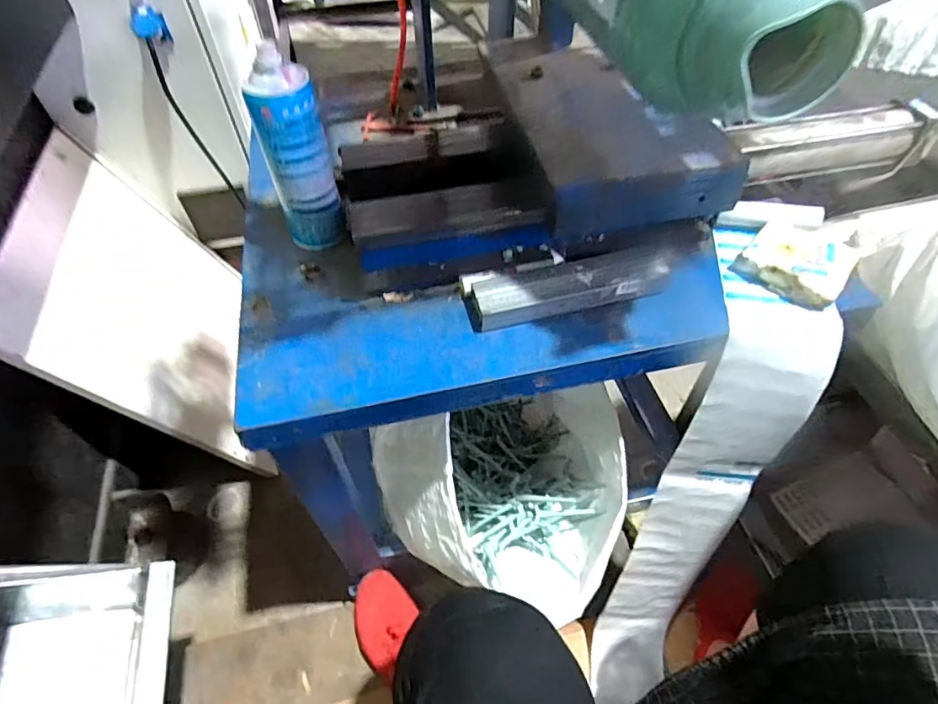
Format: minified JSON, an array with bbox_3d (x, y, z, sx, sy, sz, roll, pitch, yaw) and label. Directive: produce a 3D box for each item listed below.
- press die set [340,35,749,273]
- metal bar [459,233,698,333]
[{"bbox_3d":[0.053,-0.230,0.605,0.381,0.108,0.283,-9,53,-7],"label":"press die set"},{"bbox_3d":[0.121,-0.074,0.545,0.247,0.026,0.067,-9,53,-8],"label":"metal bar"}]

